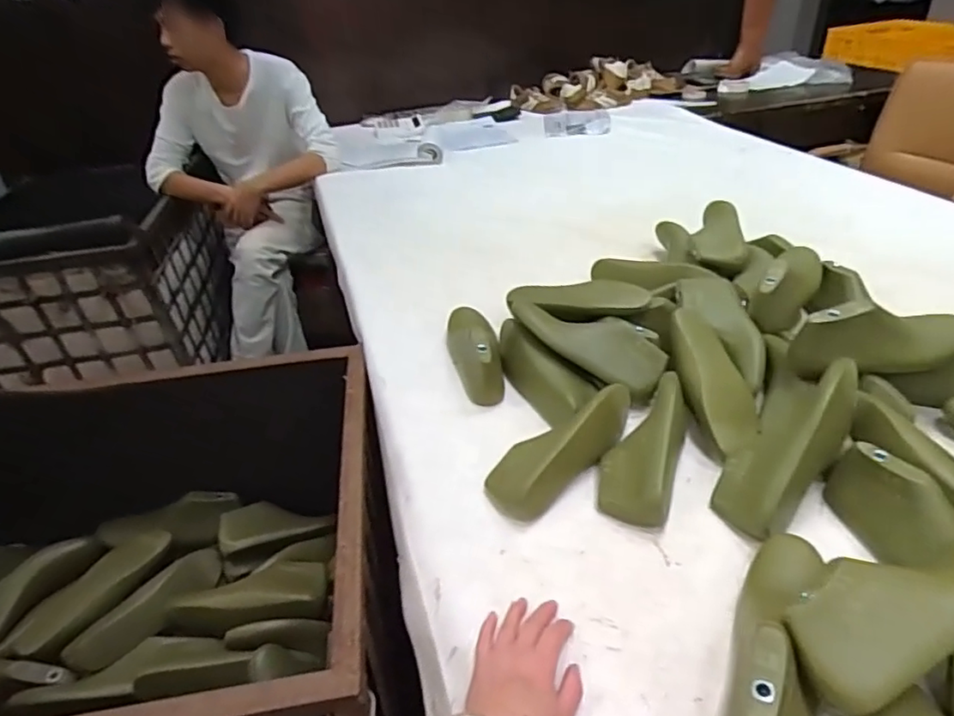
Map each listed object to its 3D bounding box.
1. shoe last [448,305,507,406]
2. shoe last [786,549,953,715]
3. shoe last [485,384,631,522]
[{"bbox_3d":[-0.005,-0.028,0.880,0.072,0.077,0.214,-7,34,-4],"label":"shoe last"},{"bbox_3d":[0.346,0.197,0.467,0.225,0.063,0.085,-17,36,-18],"label":"shoe last"},{"bbox_3d":[0.103,0.098,0.698,0.083,0.069,0.223,26,44,37],"label":"shoe last"}]

